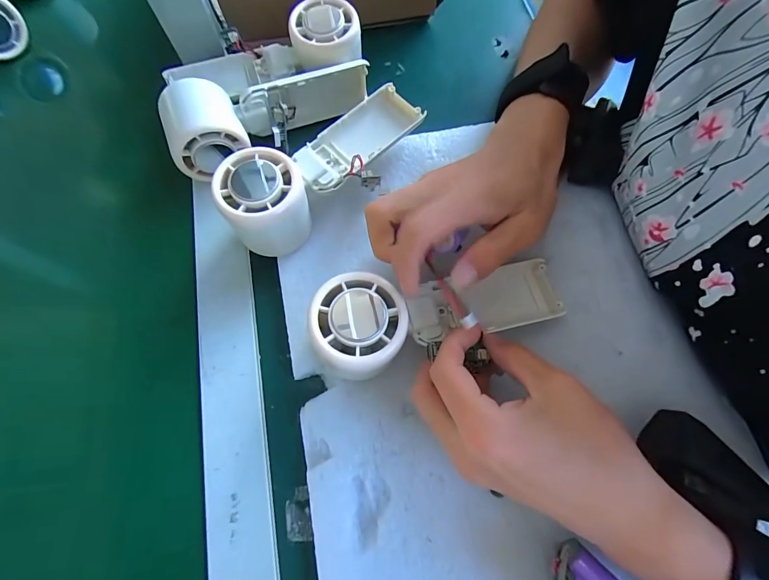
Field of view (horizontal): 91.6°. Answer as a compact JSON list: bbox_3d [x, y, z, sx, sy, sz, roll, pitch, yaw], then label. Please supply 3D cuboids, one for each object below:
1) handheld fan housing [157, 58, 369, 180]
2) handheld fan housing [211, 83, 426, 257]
[{"bbox_3d":[-0.088,-0.140,0.300,0.159,0.056,0.058,-18,71,-7],"label":"handheld fan housing"},{"bbox_3d":[-0.038,-0.094,0.272,0.167,0.059,0.051,-41,75,-13],"label":"handheld fan housing"}]

